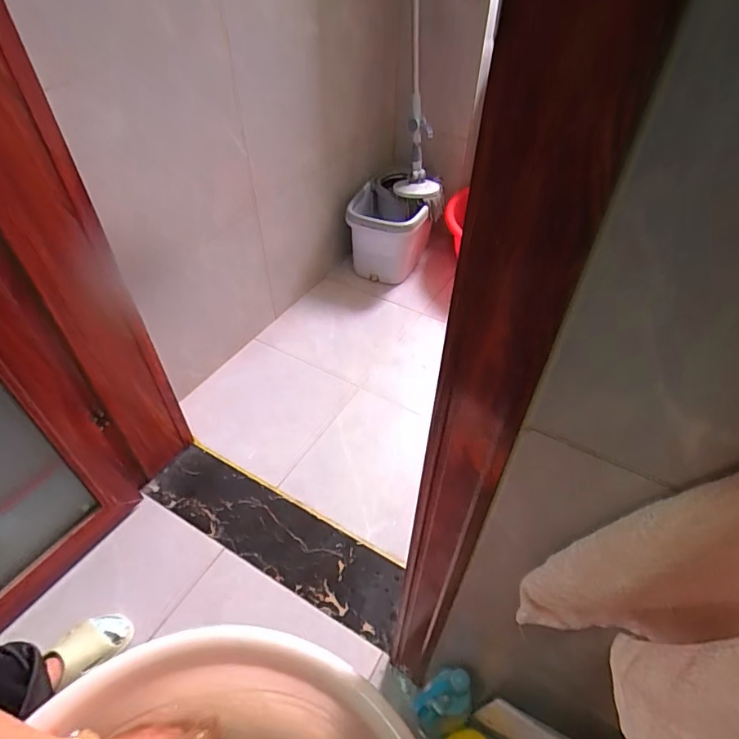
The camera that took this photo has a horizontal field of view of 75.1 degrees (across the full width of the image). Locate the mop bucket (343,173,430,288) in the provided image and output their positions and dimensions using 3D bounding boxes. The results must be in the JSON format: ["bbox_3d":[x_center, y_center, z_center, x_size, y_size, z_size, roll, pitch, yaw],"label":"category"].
[{"bbox_3d":[0.068,-0.454,1.560,0.241,0.285,0.188,7,46,6],"label":"mop bucket"}]

